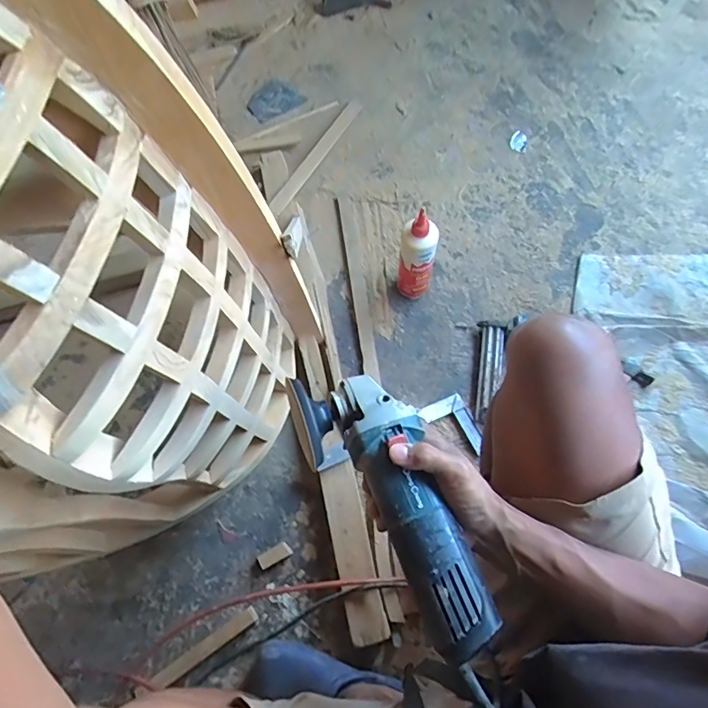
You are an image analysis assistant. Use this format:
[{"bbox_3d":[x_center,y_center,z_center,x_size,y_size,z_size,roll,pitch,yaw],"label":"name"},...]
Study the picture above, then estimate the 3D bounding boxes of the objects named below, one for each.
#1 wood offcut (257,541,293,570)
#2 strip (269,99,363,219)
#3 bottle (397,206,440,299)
[{"bbox_3d":[-0.131,0.334,0.772,0.053,0.016,0.024,-28,69,-10],"label":"wood offcut"},{"bbox_3d":[-0.089,-0.470,1.102,0.041,0.014,0.396,26,70,12],"label":"strip"},{"bbox_3d":[0.117,-0.175,0.867,0.067,0.219,0.053,8,67,5],"label":"bottle"}]

